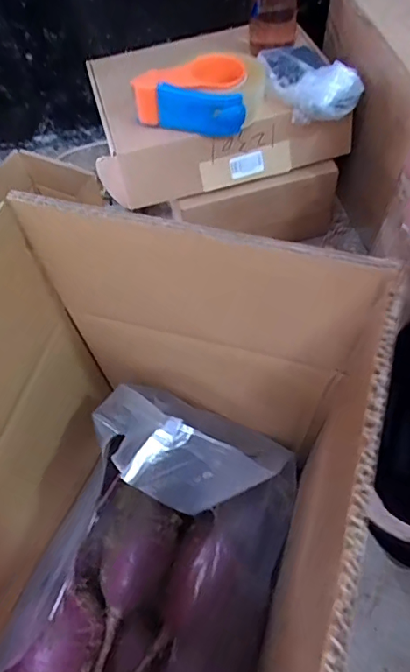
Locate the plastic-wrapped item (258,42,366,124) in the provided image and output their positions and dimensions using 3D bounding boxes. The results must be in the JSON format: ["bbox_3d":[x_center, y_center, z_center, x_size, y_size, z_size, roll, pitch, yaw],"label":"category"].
[{"bbox_3d":[0.144,-0.384,0.707,0.101,0.055,0.183,-19,62,-6],"label":"plastic-wrapped item"}]

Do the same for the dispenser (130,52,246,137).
[{"bbox_3d":[-0.014,-0.328,0.683,0.160,0.064,0.097,-15,62,-4],"label":"dispenser"}]

